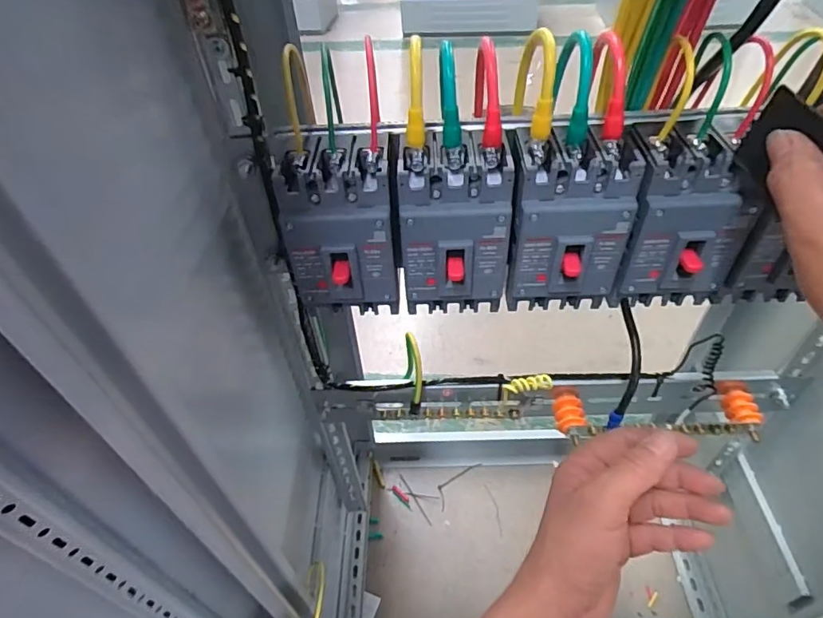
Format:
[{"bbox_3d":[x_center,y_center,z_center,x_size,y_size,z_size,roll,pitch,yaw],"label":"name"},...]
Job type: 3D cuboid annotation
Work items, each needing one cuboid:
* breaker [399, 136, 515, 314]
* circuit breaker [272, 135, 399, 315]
[{"bbox_3d":[0.031,-0.055,0.376,0.076,0.119,0.070,-3,47,0],"label":"breaker"},{"bbox_3d":[-0.054,-0.062,0.378,0.085,0.107,0.083,-4,47,-1],"label":"circuit breaker"}]

